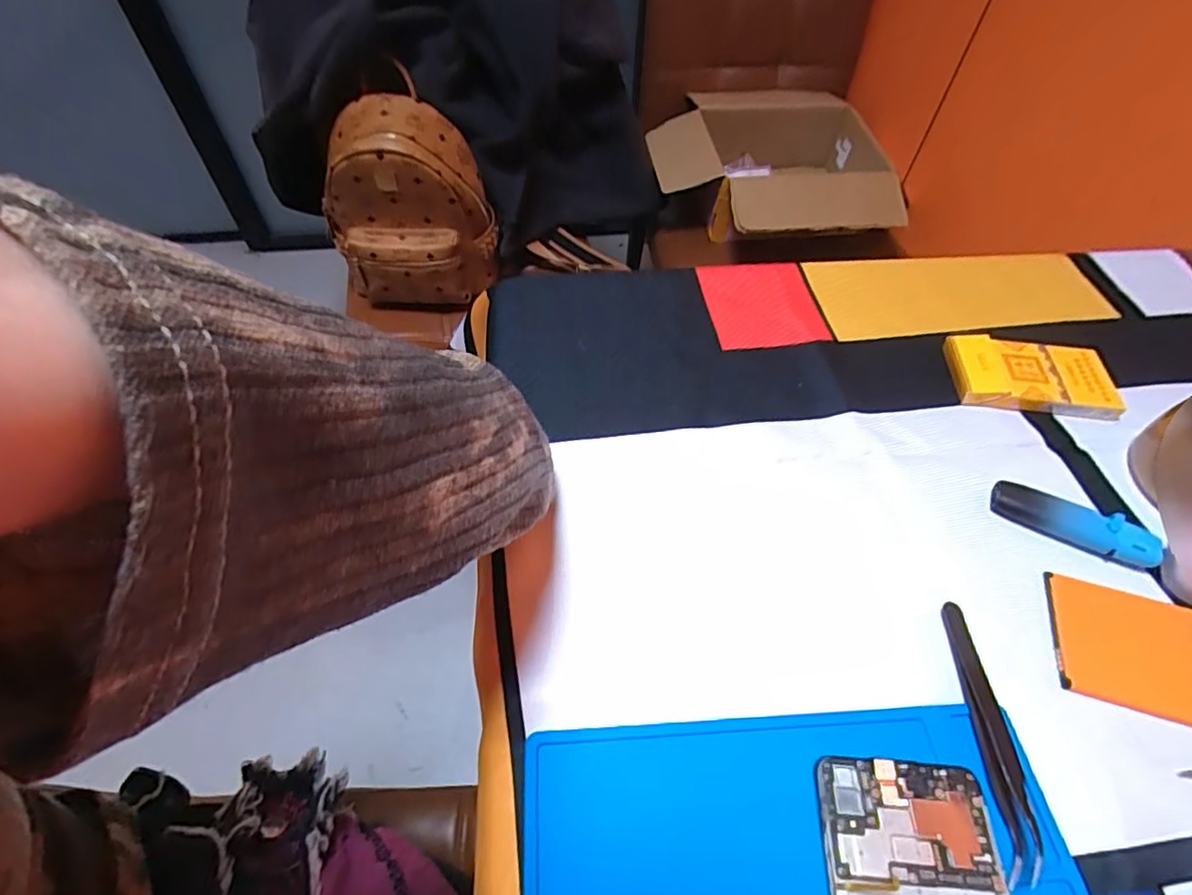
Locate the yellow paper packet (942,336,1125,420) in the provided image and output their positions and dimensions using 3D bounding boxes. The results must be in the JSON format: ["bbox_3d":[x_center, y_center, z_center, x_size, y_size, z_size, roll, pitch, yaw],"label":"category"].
[{"bbox_3d":[0.300,-0.052,0.401,0.108,0.018,0.059,5,54,2],"label":"yellow paper packet"}]

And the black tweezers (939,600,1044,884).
[{"bbox_3d":[0.184,0.128,0.266,0.014,0.012,0.117,7,54,3],"label":"black tweezers"}]

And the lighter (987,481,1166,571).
[{"bbox_3d":[0.273,0.043,0.330,0.082,0.015,0.022,25,57,16],"label":"lighter"}]

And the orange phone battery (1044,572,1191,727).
[{"bbox_3d":[0.279,0.104,0.296,0.083,0.004,0.064,15,55,9],"label":"orange phone battery"}]

